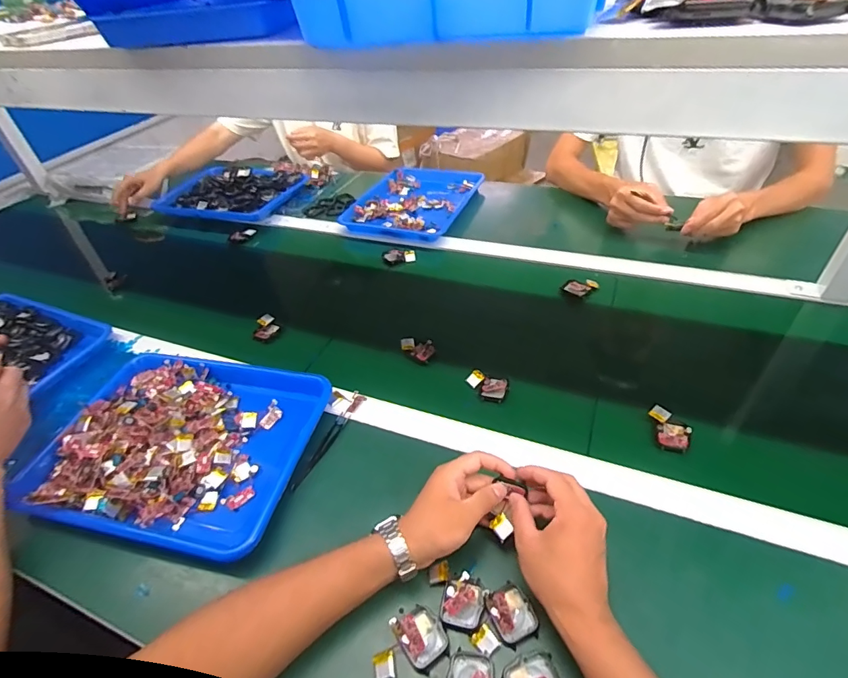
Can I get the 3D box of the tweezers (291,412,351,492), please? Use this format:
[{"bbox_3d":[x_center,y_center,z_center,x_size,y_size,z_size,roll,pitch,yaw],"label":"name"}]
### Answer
[{"bbox_3d":[-0.129,0.141,0.571,0.015,0.008,0.118,13,46,20],"label":"tweezers"}]

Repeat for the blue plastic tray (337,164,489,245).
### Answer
[{"bbox_3d":[-0.016,-0.325,1.057,0.253,0.035,0.327,13,46,20],"label":"blue plastic tray"}]

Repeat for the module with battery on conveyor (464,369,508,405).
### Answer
[{"bbox_3d":[0.085,0.067,0.622,0.059,0.014,0.037,17,48,24],"label":"module with battery on conveyor"}]

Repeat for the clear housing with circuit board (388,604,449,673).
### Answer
[{"bbox_3d":[-0.003,0.267,0.406,0.041,0.012,0.046,-26,46,-20],"label":"clear housing with circuit board"}]

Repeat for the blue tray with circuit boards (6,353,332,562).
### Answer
[{"bbox_3d":[-0.311,0.125,0.579,0.336,0.041,0.262,5,44,12],"label":"blue tray with circuit boards"}]

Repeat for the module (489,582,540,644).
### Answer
[{"bbox_3d":[0.082,0.250,0.411,0.037,0.017,0.043,-24,45,-18],"label":"module"}]

